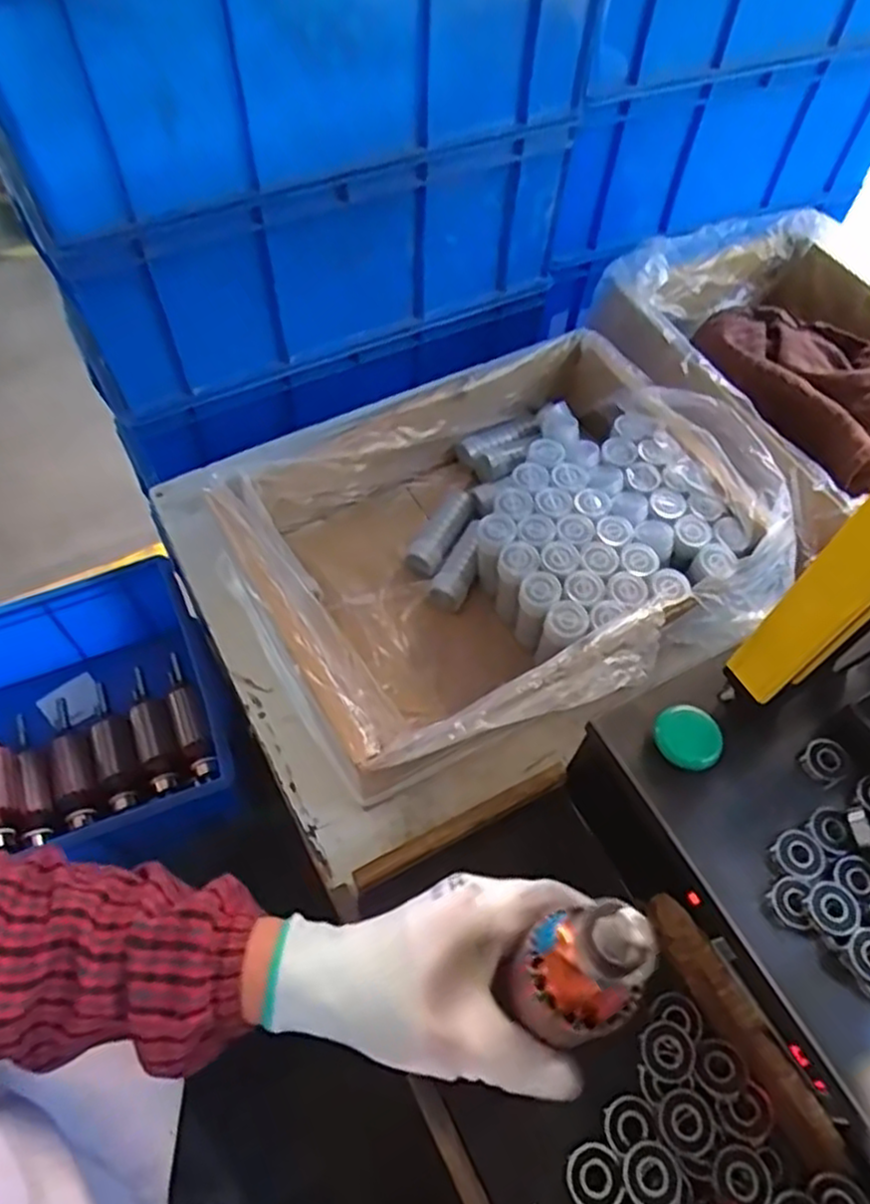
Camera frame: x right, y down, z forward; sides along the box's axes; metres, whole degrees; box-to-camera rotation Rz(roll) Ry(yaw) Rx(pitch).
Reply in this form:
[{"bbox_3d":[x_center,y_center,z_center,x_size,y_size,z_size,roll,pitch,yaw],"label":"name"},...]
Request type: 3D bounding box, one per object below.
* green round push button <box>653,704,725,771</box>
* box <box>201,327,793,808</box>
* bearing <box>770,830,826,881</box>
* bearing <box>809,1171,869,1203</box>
[{"bbox_3d":[0.150,0.079,0.423,0.039,0.008,0.038,1,59,-1],"label":"green round push button"},{"bbox_3d":[0.056,-0.039,0.575,0.386,0.114,0.282,-28,63,-17],"label":"box"},{"bbox_3d":[0.199,0.137,0.392,0.026,0.005,0.025,1,59,-1],"label":"bearing"},{"bbox_3d":[0.221,0.328,0.389,0.026,0.007,0.030,-16,60,-11],"label":"bearing"}]

